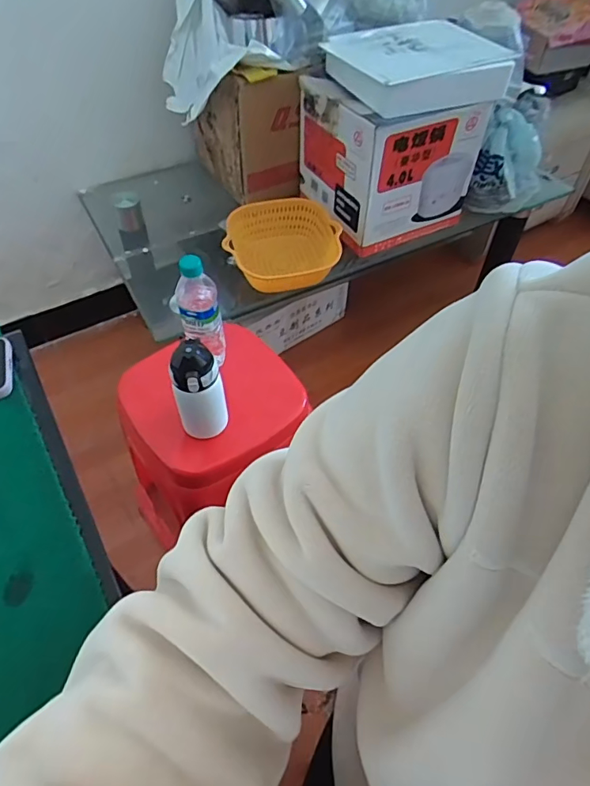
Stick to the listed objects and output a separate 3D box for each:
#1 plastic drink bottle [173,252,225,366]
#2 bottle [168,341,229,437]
[{"bbox_3d":[-0.159,-0.133,0.825,0.072,0.220,0.067,-9,52,-9],"label":"plastic drink bottle"},{"bbox_3d":[-0.145,0.000,0.754,0.072,0.165,0.063,-9,52,-9],"label":"bottle"}]

